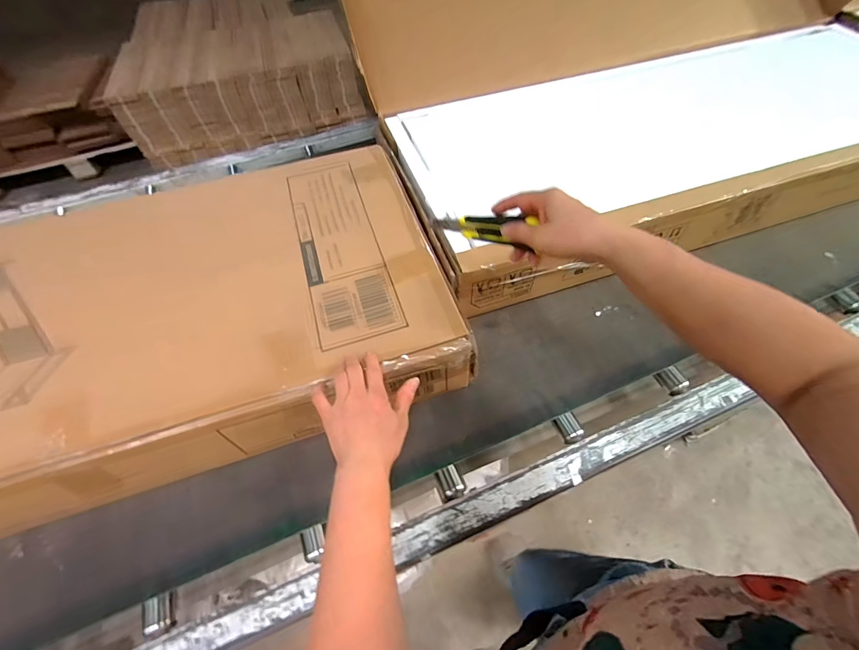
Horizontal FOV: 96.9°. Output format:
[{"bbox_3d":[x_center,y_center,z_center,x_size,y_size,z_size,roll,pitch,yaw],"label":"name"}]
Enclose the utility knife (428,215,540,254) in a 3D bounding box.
[{"bbox_3d":[0.063,-0.122,0.469,0.148,0.036,0.024,14,56,36],"label":"utility knife"}]

